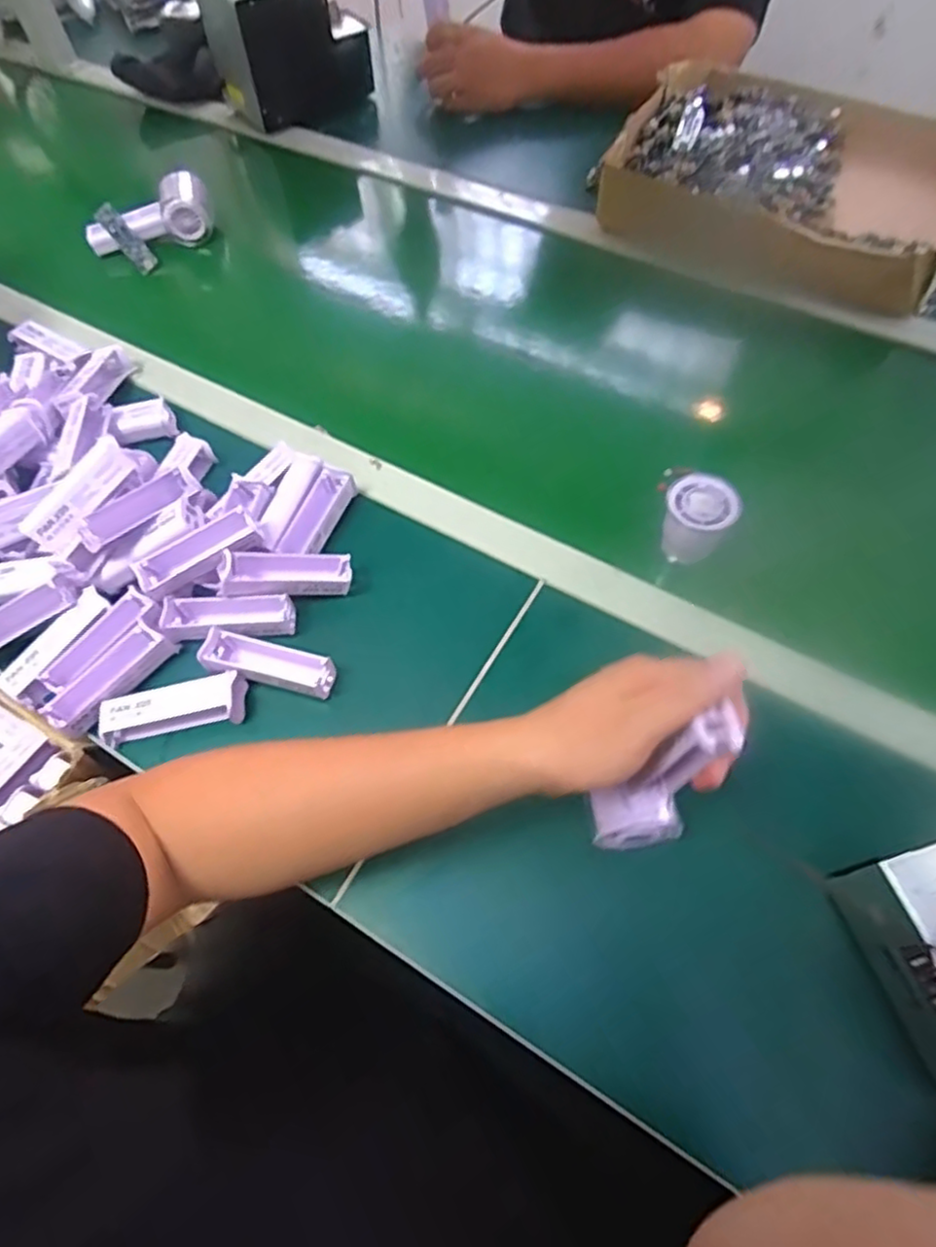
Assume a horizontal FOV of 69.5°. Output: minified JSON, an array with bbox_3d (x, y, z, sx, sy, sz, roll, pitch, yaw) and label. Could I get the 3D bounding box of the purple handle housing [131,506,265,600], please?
[{"bbox_3d":[-0.212,-0.055,0.530,0.099,0.024,0.030,-28,63,2],"label":"purple handle housing"}]

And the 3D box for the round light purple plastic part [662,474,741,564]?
[{"bbox_3d":[0.191,-0.085,0.565,0.053,0.064,0.047,25,64,15],"label":"round light purple plastic part"}]

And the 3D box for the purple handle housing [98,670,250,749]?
[{"bbox_3d":[-0.224,0.063,0.513,0.105,0.025,0.032,-11,61,-4],"label":"purple handle housing"}]

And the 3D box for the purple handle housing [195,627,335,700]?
[{"bbox_3d":[-0.154,0.030,0.522,0.099,0.025,0.033,11,62,8],"label":"purple handle housing"}]

